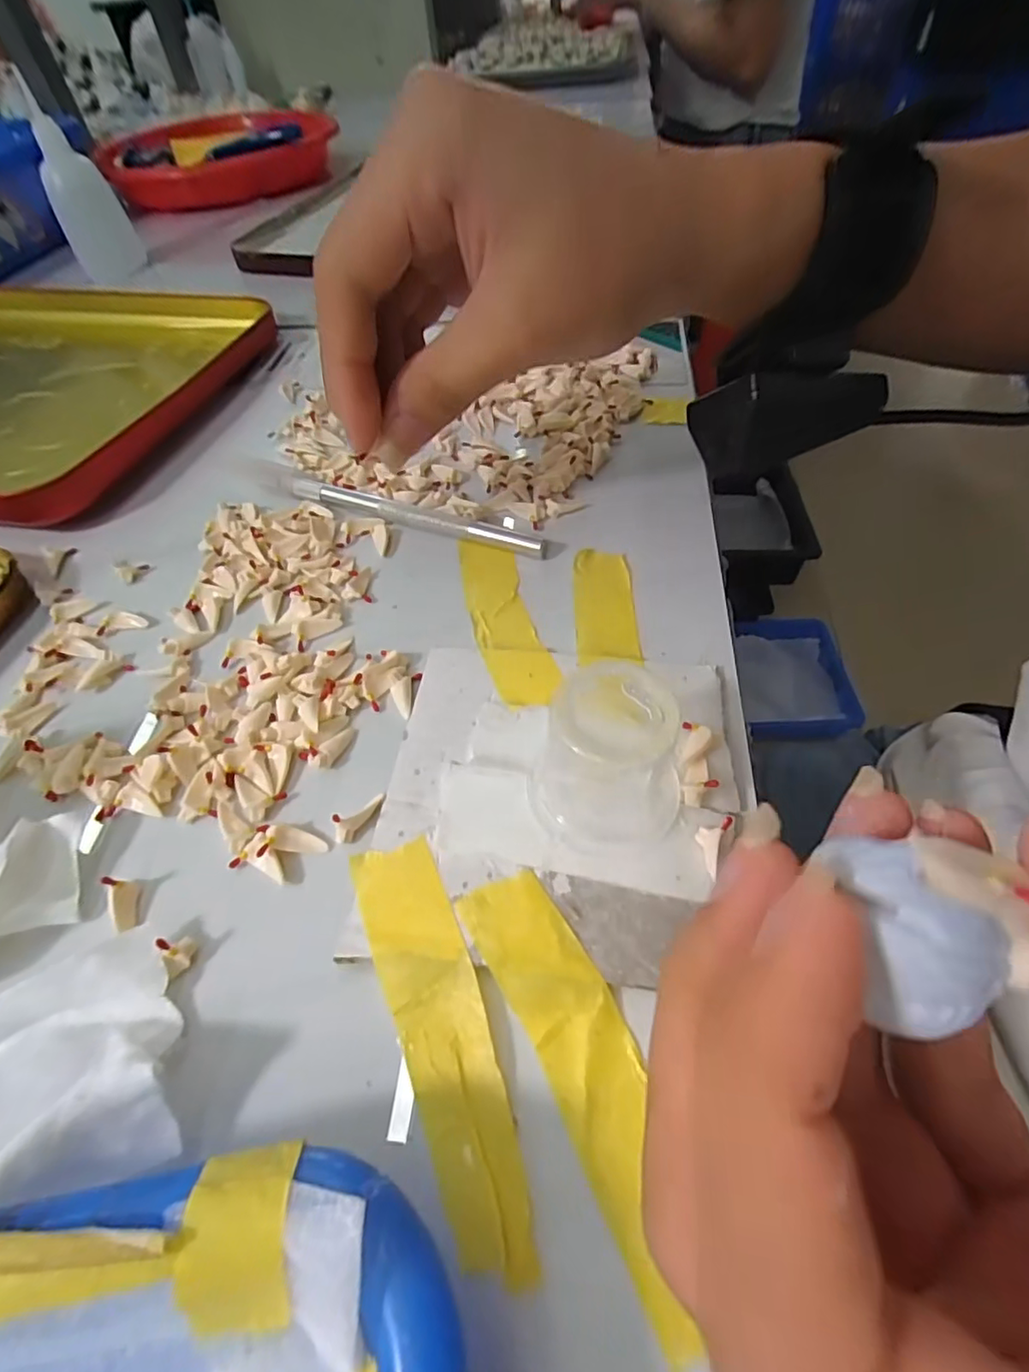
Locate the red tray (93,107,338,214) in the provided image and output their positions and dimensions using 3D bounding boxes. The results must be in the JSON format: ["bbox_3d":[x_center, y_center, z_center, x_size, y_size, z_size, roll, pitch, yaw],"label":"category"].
[{"bbox_3d":[-0.258,-0.496,0.546,0.175,0.038,0.180,0,52,3],"label":"red tray"}]

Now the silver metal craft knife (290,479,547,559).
[{"bbox_3d":[-0.040,-0.066,0.228,0.111,0.006,0.008,16,56,16],"label":"silver metal craft knife"}]

